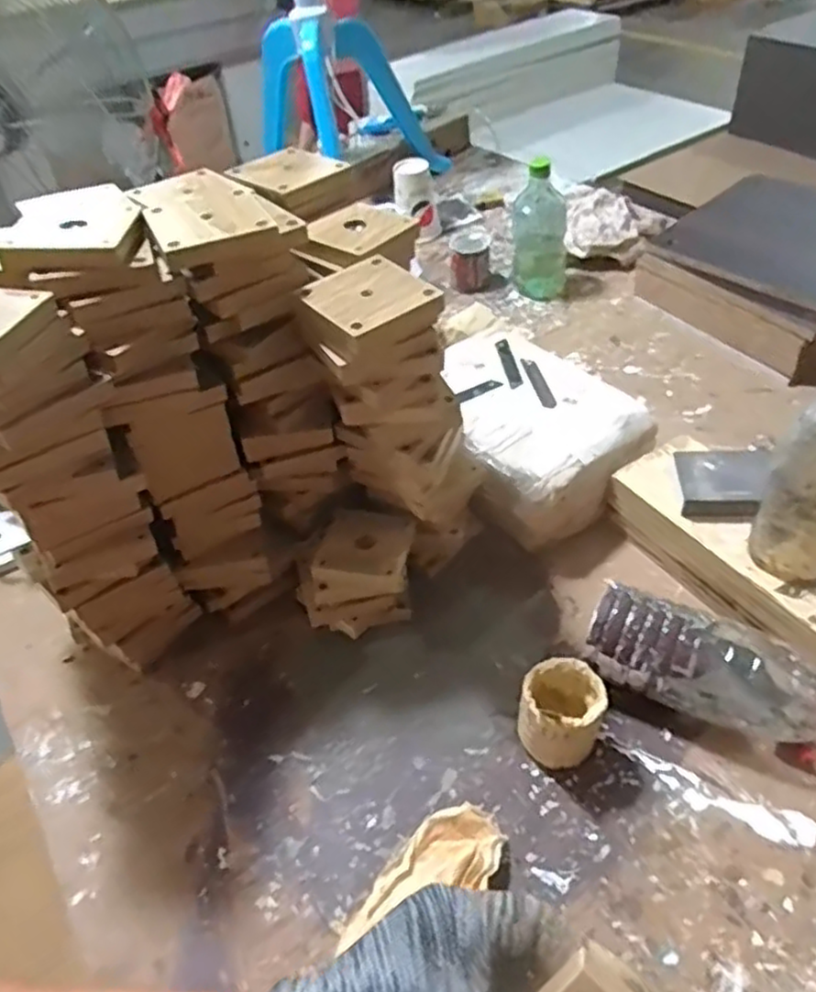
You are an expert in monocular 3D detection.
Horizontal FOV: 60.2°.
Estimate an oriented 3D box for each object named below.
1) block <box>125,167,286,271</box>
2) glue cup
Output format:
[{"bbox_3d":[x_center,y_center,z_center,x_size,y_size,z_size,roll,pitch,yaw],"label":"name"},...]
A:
[{"bbox_3d":[-0.166,-0.227,0.560,0.086,0.024,0.175,-23,48,-16],"label":"block"},{"bbox_3d":[0.128,0.185,0.591,0.065,0.075,0.062,-3,45,3],"label":"glue cup"}]

